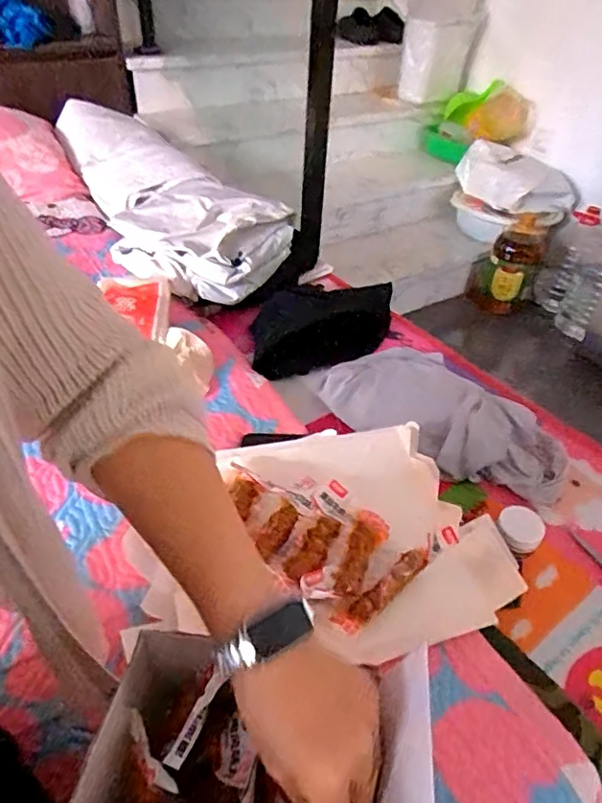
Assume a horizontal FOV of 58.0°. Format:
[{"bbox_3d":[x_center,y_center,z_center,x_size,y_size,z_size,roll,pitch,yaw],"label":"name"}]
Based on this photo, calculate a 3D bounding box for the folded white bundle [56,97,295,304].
[{"bbox_3d":[-0.322,-0.474,1.193,0.296,0.137,0.819,-23,48,-28],"label":"folded white bundle"}]

